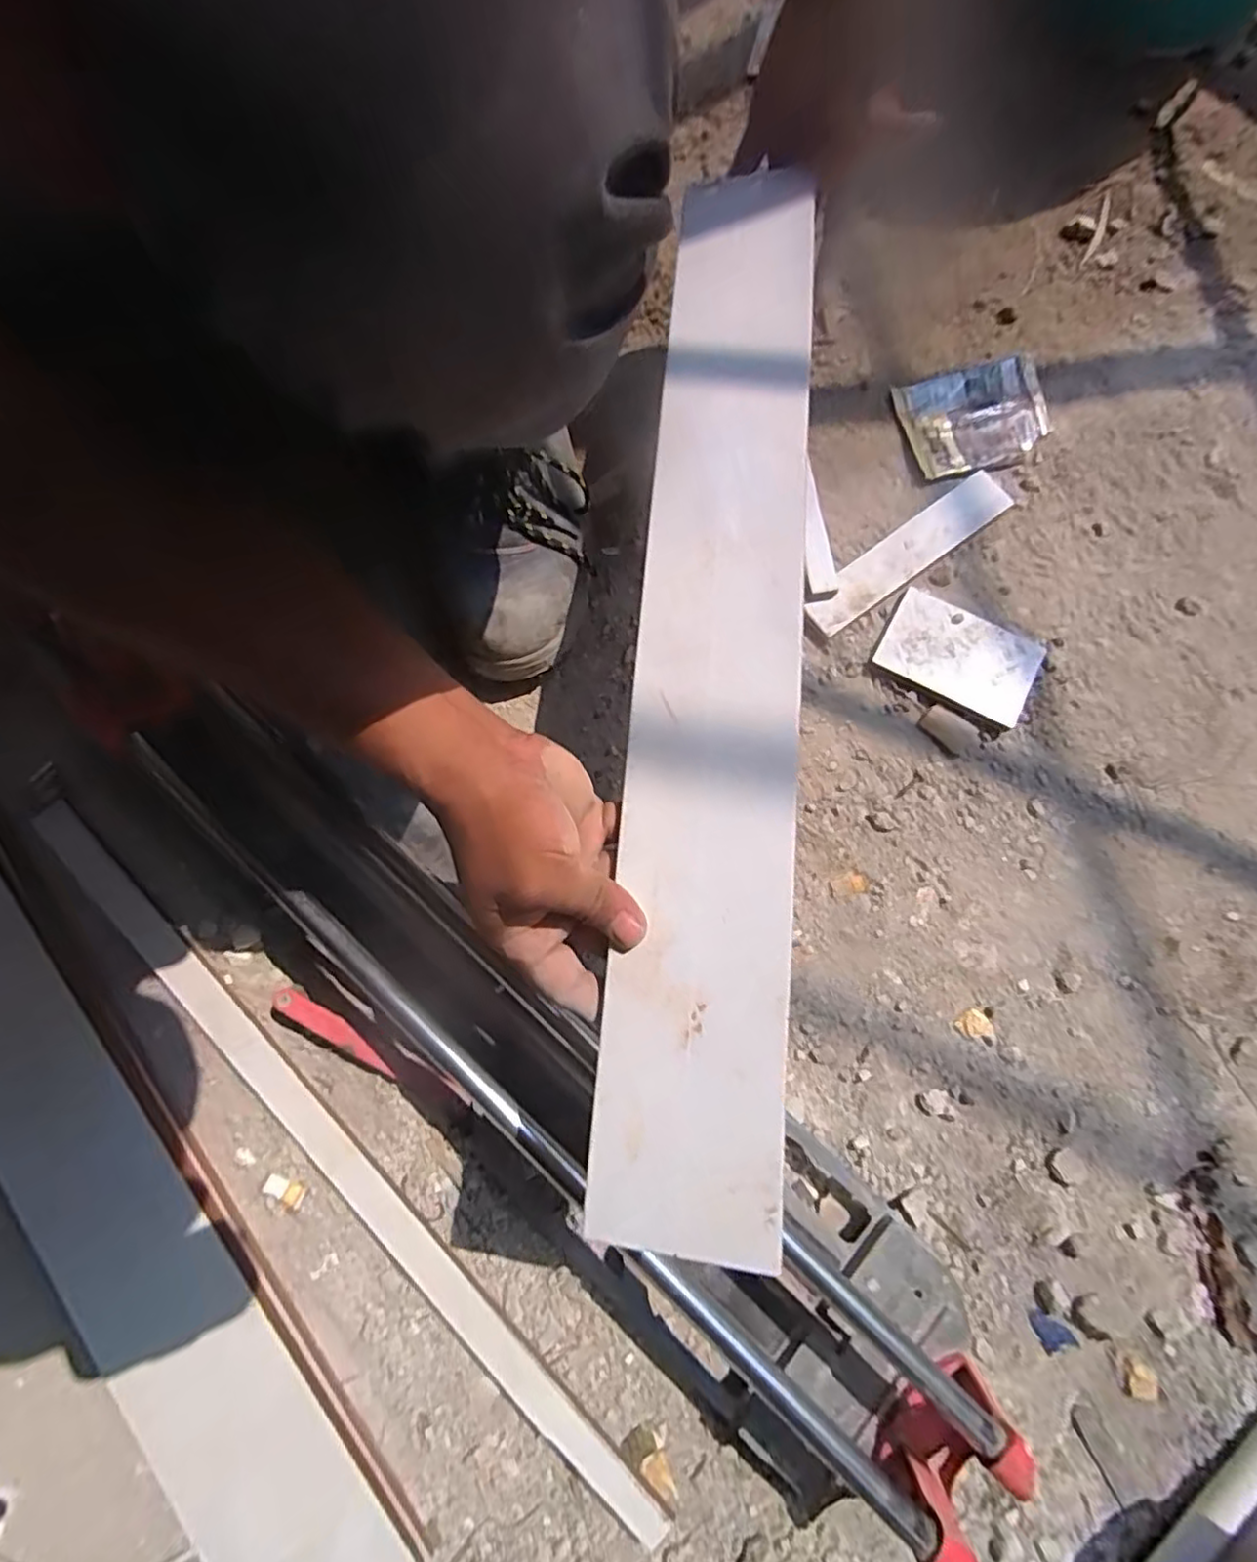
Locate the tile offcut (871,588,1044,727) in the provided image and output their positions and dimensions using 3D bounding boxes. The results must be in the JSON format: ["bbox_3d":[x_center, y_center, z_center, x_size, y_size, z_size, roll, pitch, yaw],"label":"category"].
[{"bbox_3d":[0.242,-0.093,0.492,0.106,0.013,0.070,28,81,6],"label":"tile offcut"}]

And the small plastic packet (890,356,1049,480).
[{"bbox_3d":[0.278,-0.293,0.538,0.116,0.006,0.085,-18,79,-3],"label":"small plastic packet"}]

